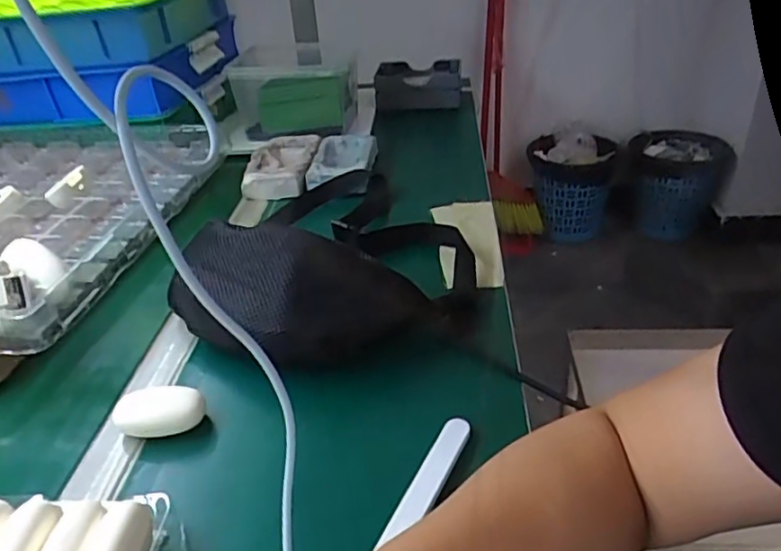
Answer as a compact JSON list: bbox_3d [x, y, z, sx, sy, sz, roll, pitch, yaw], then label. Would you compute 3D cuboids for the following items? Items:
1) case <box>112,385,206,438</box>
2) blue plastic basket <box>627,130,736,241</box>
[{"bbox_3d":[-0.186,0.111,0.496,0.067,0.032,0.044,-14,33,-15],"label":"case"},{"bbox_3d":[0.820,-0.265,1.788,0.230,0.246,0.208,-2,32,4],"label":"blue plastic basket"}]

